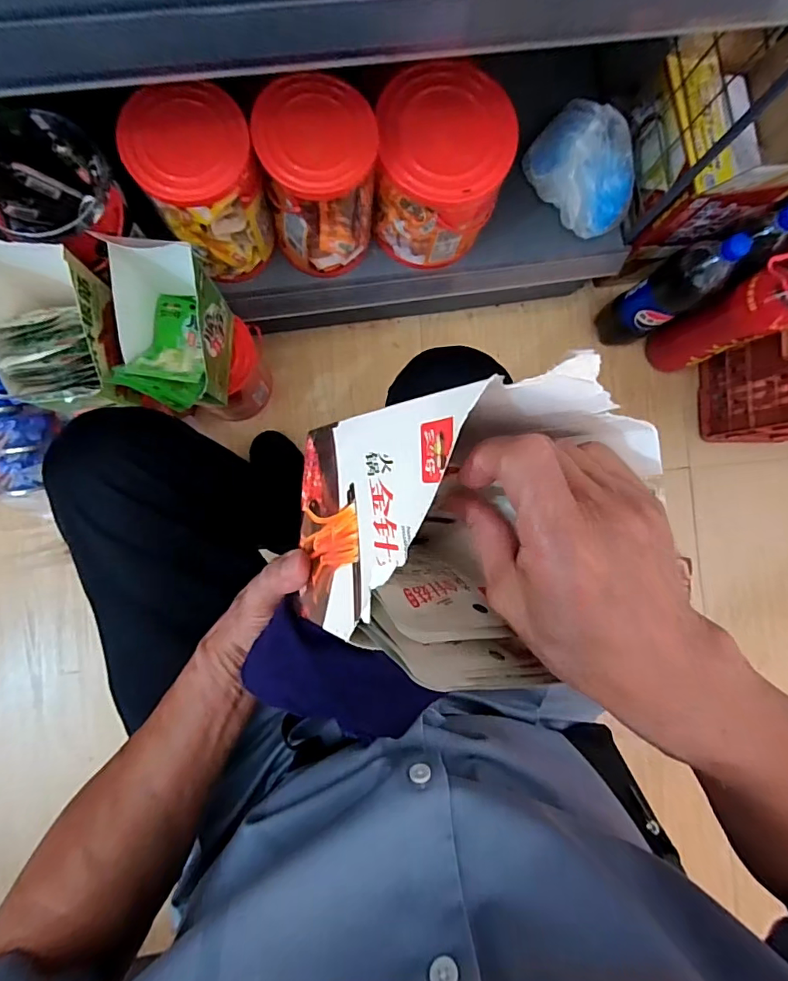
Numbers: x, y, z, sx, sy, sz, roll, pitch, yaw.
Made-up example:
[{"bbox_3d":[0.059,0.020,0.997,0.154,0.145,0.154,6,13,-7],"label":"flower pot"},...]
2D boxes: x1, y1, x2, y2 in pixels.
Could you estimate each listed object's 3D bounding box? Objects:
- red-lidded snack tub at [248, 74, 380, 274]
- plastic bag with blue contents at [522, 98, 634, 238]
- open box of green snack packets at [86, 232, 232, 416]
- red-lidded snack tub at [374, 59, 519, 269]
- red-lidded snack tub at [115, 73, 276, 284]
[{"bbox_3d":[-0.089,-0.366,0.593,0.124,0.191,0.110,-10,90,-5],"label":"red-lidded snack tub"},{"bbox_3d":[0.280,-0.467,0.701,0.130,0.061,0.175,-32,92,-5],"label":"plastic bag with blue contents"},{"bbox_3d":[-0.256,-0.176,0.566,0.101,0.148,0.167,-2,90,-5],"label":"open box of green snack packets"},{"bbox_3d":[0.055,-0.396,0.616,0.154,0.168,0.142,0,89,-5],"label":"red-lidded snack tub"},{"bbox_3d":[-0.222,-0.355,0.582,0.122,0.176,0.120,0,89,-5],"label":"red-lidded snack tub"}]

